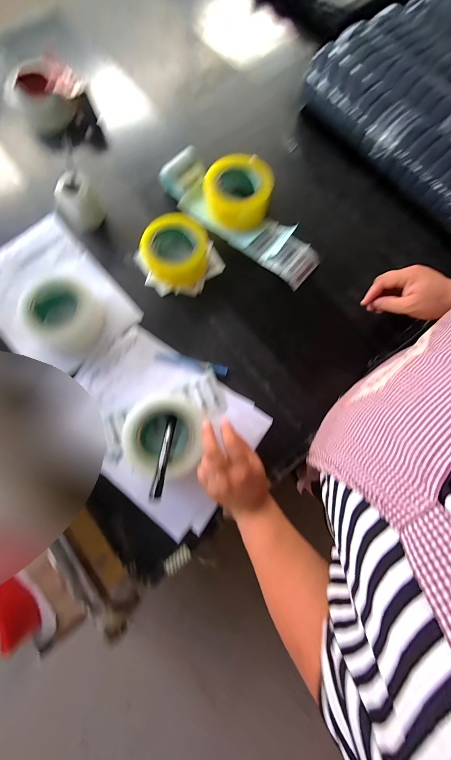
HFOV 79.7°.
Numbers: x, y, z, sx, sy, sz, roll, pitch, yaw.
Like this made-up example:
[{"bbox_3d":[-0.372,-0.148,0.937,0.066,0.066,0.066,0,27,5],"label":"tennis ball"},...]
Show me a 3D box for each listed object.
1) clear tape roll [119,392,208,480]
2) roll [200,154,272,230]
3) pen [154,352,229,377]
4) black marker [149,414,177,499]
[{"bbox_3d":[-0.094,0.083,0.422,0.119,0.058,0.126,0,79,-1],"label":"clear tape roll"},{"bbox_3d":[0.023,-0.370,0.520,0.124,0.055,0.127,0,76,-2],"label":"roll"},{"bbox_3d":[-0.060,-0.029,0.470,0.129,0.007,0.019,14,76,1],"label":"pen"},{"bbox_3d":[-0.089,0.109,0.396,0.014,0.014,0.127,4,48,0],"label":"black marker"}]

